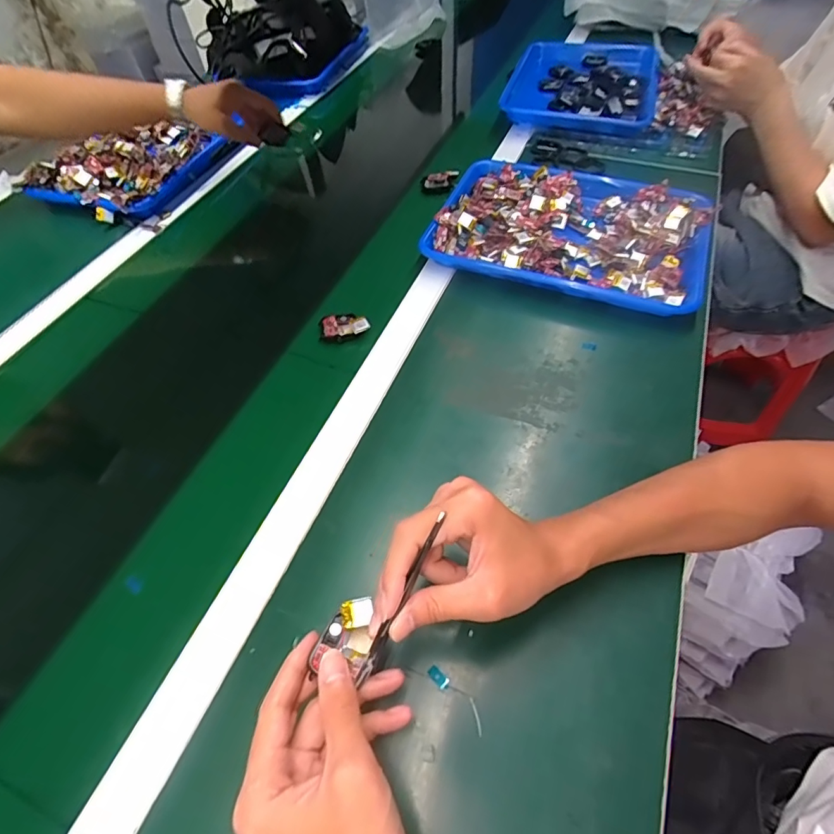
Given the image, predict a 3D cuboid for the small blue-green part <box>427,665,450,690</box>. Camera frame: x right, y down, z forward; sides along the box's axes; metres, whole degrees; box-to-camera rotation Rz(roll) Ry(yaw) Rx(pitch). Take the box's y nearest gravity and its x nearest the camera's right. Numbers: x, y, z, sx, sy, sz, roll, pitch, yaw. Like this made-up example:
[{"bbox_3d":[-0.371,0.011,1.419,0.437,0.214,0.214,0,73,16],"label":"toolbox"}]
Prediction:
[{"bbox_3d":[0.015,0.185,0.342,0.008,0.004,0.016,-40,63,-22],"label":"small blue-green part"}]

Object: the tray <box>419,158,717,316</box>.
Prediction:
[{"bbox_3d":[0.199,-0.251,0.629,0.335,0.039,0.245,18,59,15],"label":"tray"}]

